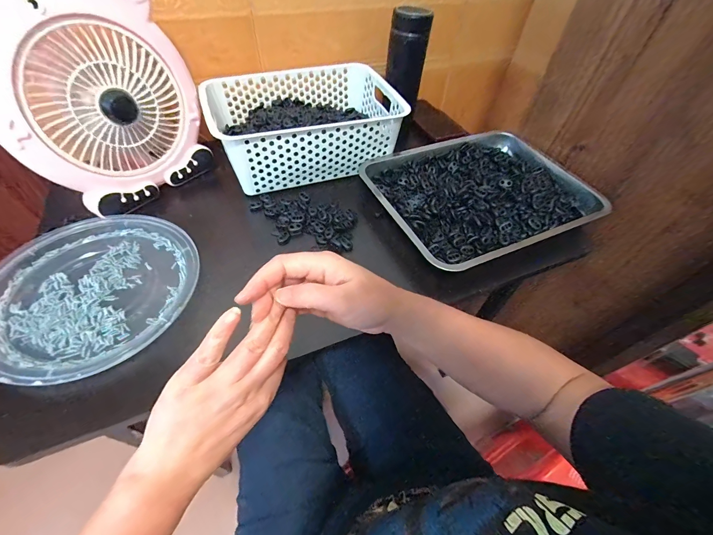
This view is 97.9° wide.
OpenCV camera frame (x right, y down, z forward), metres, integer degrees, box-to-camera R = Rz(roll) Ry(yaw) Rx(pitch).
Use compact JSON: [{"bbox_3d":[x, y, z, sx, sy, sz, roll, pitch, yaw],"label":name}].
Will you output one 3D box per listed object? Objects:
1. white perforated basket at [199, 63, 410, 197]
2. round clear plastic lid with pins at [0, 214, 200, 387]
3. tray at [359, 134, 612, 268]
[{"bbox_3d":[-0.089,-0.258,0.550,0.299,0.094,0.212,-15,54,-14],"label":"white perforated basket"},{"bbox_3d":[-0.324,0.020,0.382,0.231,0.013,0.227,1,52,-2],"label":"round clear plastic lid with pins"},{"bbox_3d":[0.222,-0.133,0.531,0.399,0.054,0.272,-23,56,-19],"label":"tray"}]

